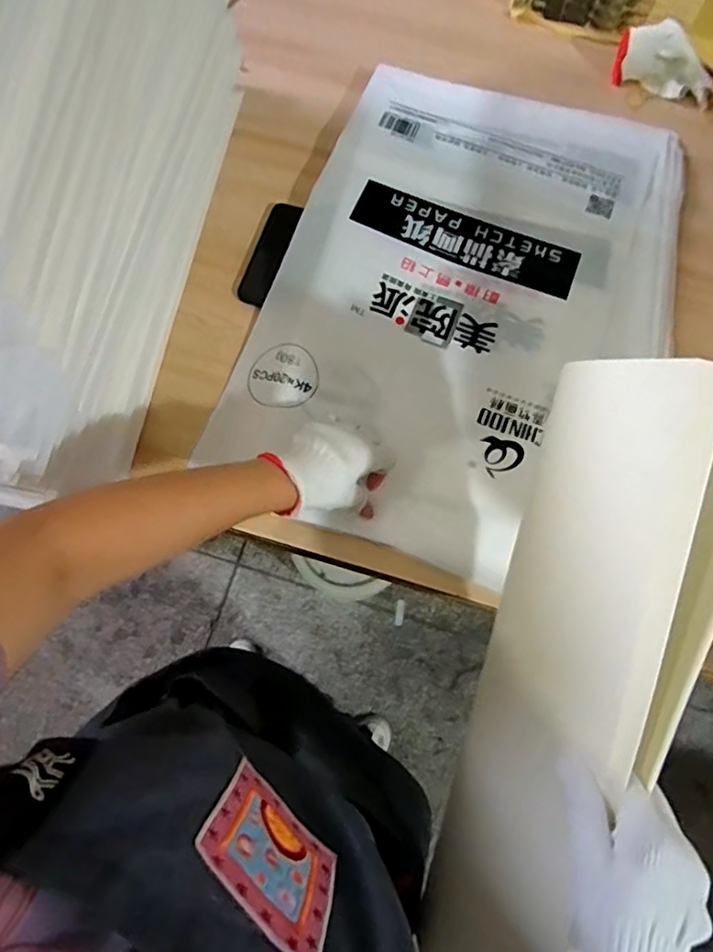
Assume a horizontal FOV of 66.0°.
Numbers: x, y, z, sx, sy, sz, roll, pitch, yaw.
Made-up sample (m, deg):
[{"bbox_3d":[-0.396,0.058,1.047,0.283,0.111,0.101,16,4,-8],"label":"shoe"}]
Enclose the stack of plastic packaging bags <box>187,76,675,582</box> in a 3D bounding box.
[{"bbox_3d":[0.131,-0.211,0.659,0.440,0.035,0.620,21,74,4],"label":"stack of plastic packaging bags"}]

